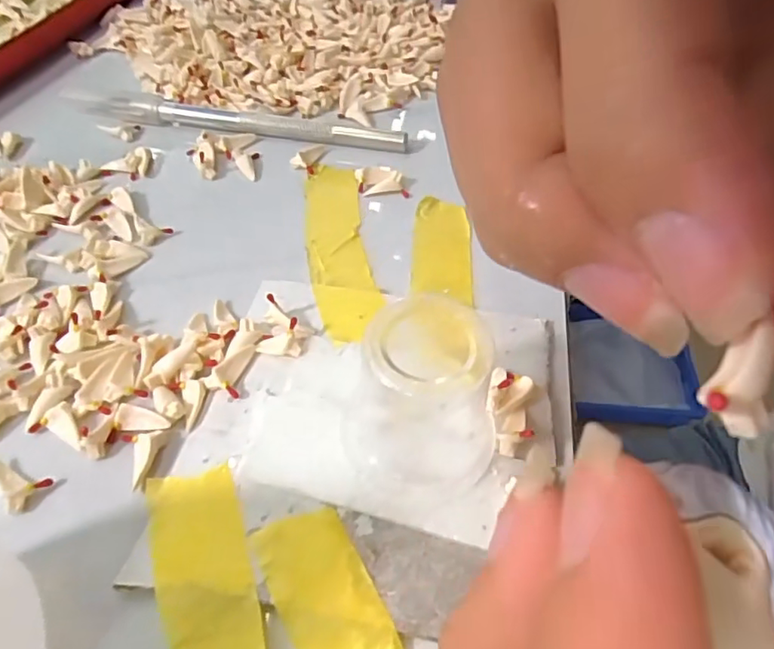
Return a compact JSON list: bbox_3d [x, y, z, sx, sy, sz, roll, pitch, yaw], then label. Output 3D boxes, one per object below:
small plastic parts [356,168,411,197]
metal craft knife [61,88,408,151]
[{"bbox_3d":[-0.002,-0.054,0.214,0.018,0.006,0.013,-5,50,-4],"label":"small plastic parts"},{"bbox_3d":[-0.061,-0.086,0.235,0.139,0.009,0.012,7,50,6],"label":"metal craft knife"}]

